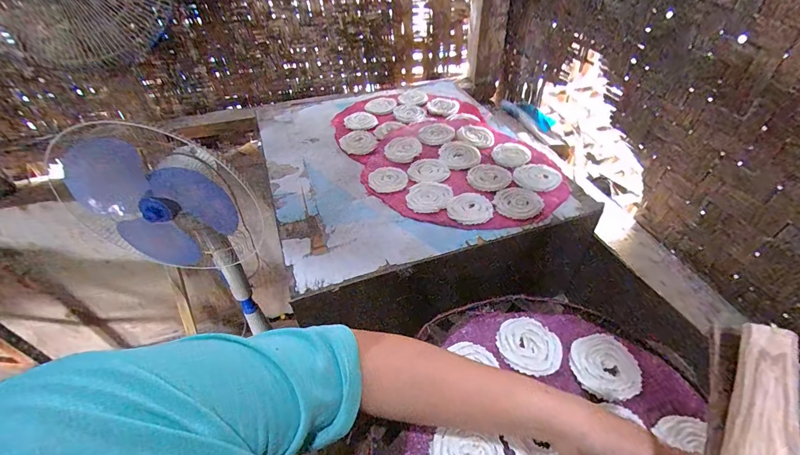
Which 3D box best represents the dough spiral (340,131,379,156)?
[{"bbox_3d":[-0.087,-0.180,0.773,0.076,0.008,0.082,-1,43,1],"label":"dough spiral"}]

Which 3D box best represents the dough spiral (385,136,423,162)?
[{"bbox_3d":[0.006,-0.161,0.744,0.074,0.007,0.082,2,44,3],"label":"dough spiral"}]

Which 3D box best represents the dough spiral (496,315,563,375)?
[{"bbox_3d":[0.163,0.149,0.464,0.070,0.007,0.078,-24,48,-22],"label":"dough spiral"}]

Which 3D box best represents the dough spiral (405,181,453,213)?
[{"bbox_3d":[0.050,-0.055,0.637,0.072,0.005,0.083,16,46,18],"label":"dough spiral"}]

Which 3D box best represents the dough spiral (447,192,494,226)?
[{"bbox_3d":[0.118,-0.033,0.616,0.072,0.005,0.079,8,44,10],"label":"dough spiral"}]

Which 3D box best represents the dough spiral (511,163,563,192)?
[{"bbox_3d":[0.251,-0.094,0.671,0.080,0.006,0.080,-1,43,1],"label":"dough spiral"}]

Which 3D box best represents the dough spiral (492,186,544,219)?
[{"bbox_3d":[0.203,-0.045,0.623,0.084,0.004,0.074,-30,50,-27],"label":"dough spiral"}]

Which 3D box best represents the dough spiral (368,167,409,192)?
[{"bbox_3d":[-0.022,-0.092,0.683,0.071,0.004,0.074,-1,43,1],"label":"dough spiral"}]

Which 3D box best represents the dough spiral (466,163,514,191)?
[{"bbox_3d":[0.165,-0.094,0.676,0.076,0.005,0.082,-1,43,1],"label":"dough spiral"}]

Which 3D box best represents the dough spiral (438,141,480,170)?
[{"bbox_3d":[0.119,-0.147,0.727,0.079,0.007,0.089,6,44,8],"label":"dough spiral"}]

